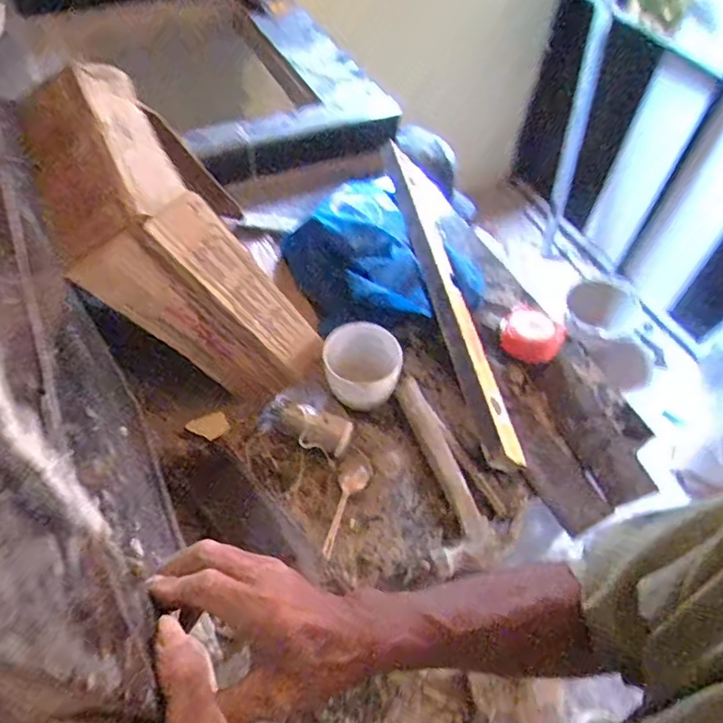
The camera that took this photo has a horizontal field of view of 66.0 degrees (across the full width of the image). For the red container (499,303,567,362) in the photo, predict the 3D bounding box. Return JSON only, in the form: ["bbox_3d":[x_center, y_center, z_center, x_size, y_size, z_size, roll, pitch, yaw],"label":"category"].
[{"bbox_3d":[0.244,-0.041,0.795,0.087,0.043,0.072,21,55,12],"label":"red container"}]

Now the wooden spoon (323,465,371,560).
[{"bbox_3d":[-0.024,0.169,0.650,0.032,0.019,0.120,22,55,13],"label":"wooden spoon"}]

